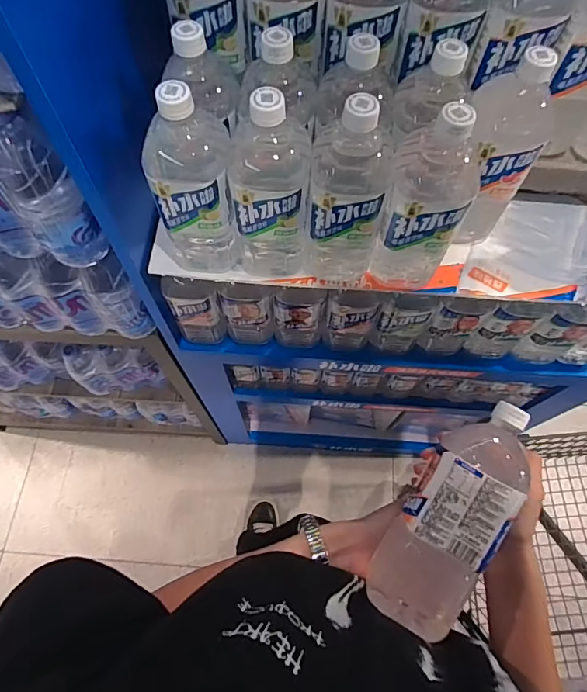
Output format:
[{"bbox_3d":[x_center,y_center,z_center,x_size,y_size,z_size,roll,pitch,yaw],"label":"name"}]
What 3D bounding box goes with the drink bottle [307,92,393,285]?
[{"bbox_3d":[0.058,-0.152,0.475,0.076,0.229,0.070,9,67,3],"label":"drink bottle"}]

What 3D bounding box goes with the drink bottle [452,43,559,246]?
[{"bbox_3d":[0.224,-0.208,0.497,0.069,0.223,0.066,2,66,1],"label":"drink bottle"}]

